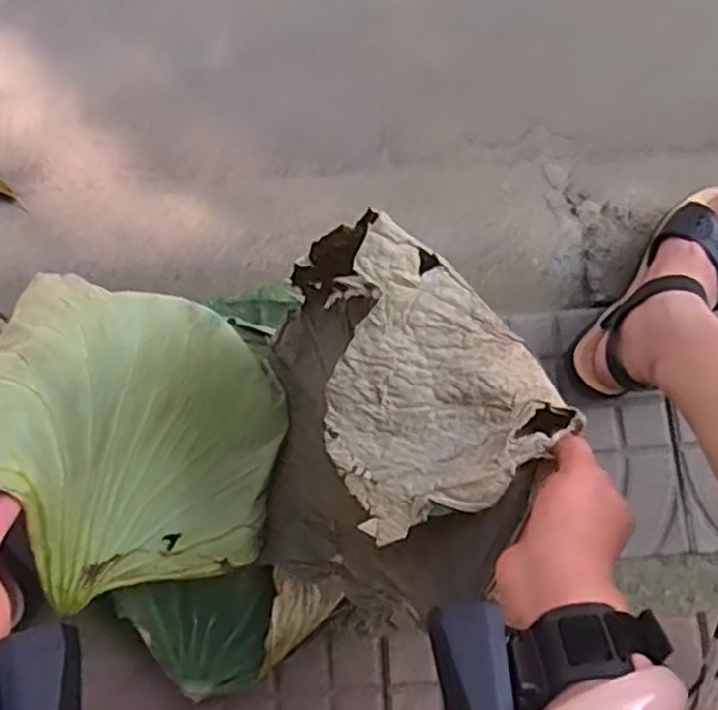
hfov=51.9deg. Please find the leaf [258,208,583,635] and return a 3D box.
[{"bbox_3d":[0.002,0.059,0.501,0.208,0.271,0.183,33,77,7],"label":"leaf"}]

